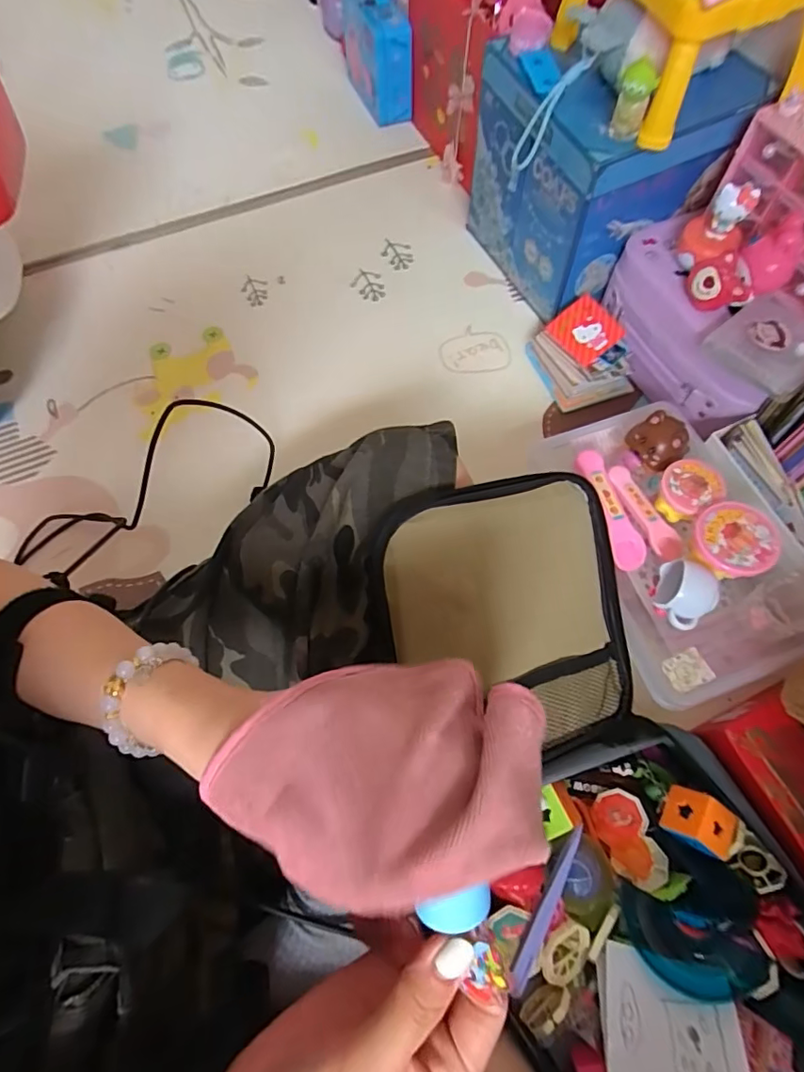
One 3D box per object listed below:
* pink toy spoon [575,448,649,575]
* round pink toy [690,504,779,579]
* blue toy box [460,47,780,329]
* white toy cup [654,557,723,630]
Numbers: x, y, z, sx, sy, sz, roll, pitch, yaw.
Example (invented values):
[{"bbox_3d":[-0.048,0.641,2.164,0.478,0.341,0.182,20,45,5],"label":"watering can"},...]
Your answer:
[{"bbox_3d":[0.200,-0.028,0.498,0.031,0.009,0.122,-13,66,-4],"label":"pink toy spoon"},{"bbox_3d":[0.286,0.007,0.458,0.066,0.044,0.062,-1,65,1],"label":"round pink toy"},{"bbox_3d":[0.224,-0.430,0.627,0.210,0.226,0.228,-27,67,-10],"label":"blue toy box"},{"bbox_3d":[0.245,0.053,0.450,0.042,0.034,0.056,19,67,10],"label":"white toy cup"}]

